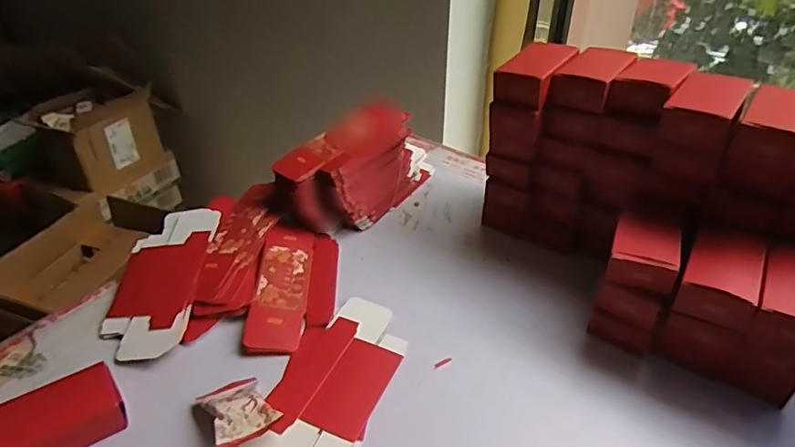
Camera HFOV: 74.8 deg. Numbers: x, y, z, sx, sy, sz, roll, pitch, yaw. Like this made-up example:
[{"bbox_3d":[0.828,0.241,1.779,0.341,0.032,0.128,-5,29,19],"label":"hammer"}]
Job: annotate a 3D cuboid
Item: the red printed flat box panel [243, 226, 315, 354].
[{"bbox_3d":[-0.117,0.062,0.529,0.051,0.006,0.159,10,40,-10],"label":"red printed flat box panel"}]

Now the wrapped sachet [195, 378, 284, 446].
[{"bbox_3d":[-0.125,0.144,0.407,0.047,0.023,0.061,-23,42,-28],"label":"wrapped sachet"}]

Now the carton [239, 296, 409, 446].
[{"bbox_3d":[-0.054,0.132,0.435,0.091,0.008,0.184,10,38,14],"label":"carton"}]

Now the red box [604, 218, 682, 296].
[{"bbox_3d":[0.210,0.026,0.444,0.050,0.029,0.058,15,39,20],"label":"red box"}]

